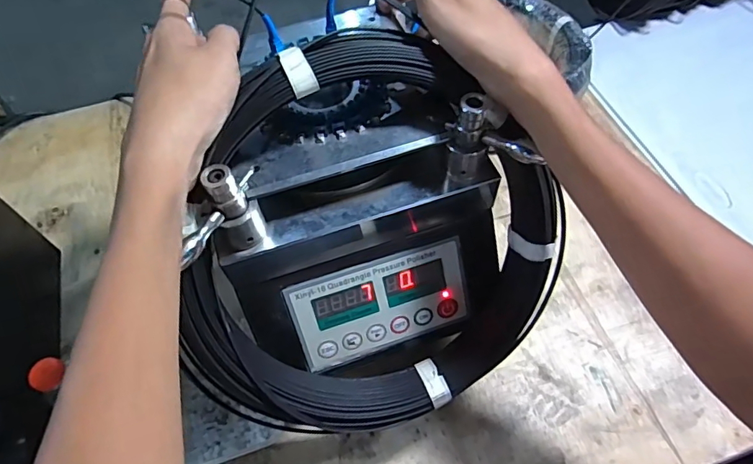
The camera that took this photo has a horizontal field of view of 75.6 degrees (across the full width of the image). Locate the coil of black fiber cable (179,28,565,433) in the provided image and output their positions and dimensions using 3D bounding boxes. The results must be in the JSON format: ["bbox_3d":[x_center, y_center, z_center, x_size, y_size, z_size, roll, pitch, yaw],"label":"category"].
[{"bbox_3d":[0.010,0.009,0.371,0.290,0.300,0.050,3,15,-18],"label":"coil of black fiber cable"}]

